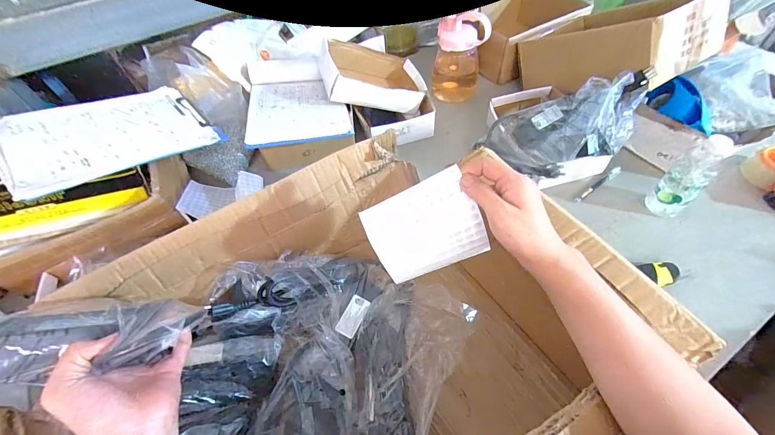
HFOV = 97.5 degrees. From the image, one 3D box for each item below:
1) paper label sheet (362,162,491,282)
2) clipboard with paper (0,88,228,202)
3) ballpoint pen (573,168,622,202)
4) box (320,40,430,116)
[{"bbox_3d":[0.046,0.017,0.399,0.122,0.111,0.024,-26,14,5],"label":"paper label sheet"},{"bbox_3d":[-0.511,-0.154,0.627,0.316,0.026,0.222,-31,60,-36],"label":"clipboard with paper"},{"bbox_3d":[0.431,-0.068,0.693,0.139,0.010,0.014,-32,57,-19],"label":"ballpoint pen"},{"bbox_3d":[-0.039,-0.344,0.834,0.244,0.076,0.193,0,50,-27],"label":"box"}]

